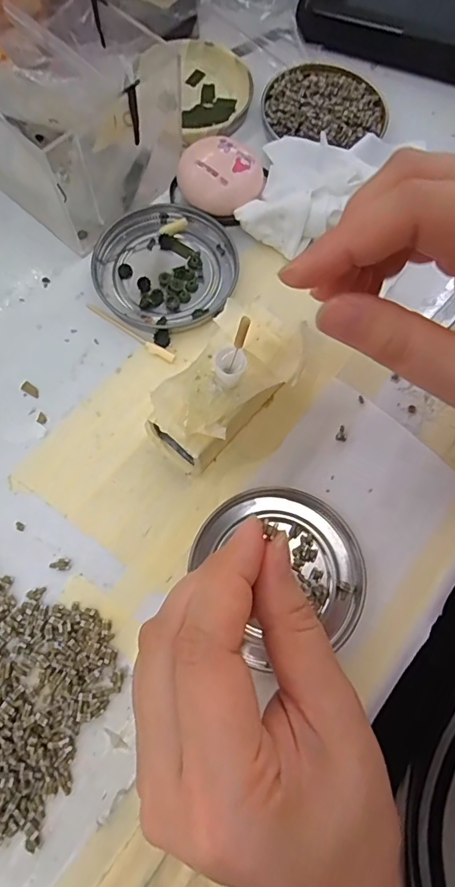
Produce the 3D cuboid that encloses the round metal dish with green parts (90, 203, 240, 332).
[{"bbox_3d":[-0.035,-0.100,0.273,0.076,0.008,0.076,1,73,-2],"label":"round metal dish with green parts"}]

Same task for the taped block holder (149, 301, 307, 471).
[{"bbox_3d":[-0.003,-0.027,0.232,0.045,0.046,0.083,39,75,10],"label":"taped block holder"}]

